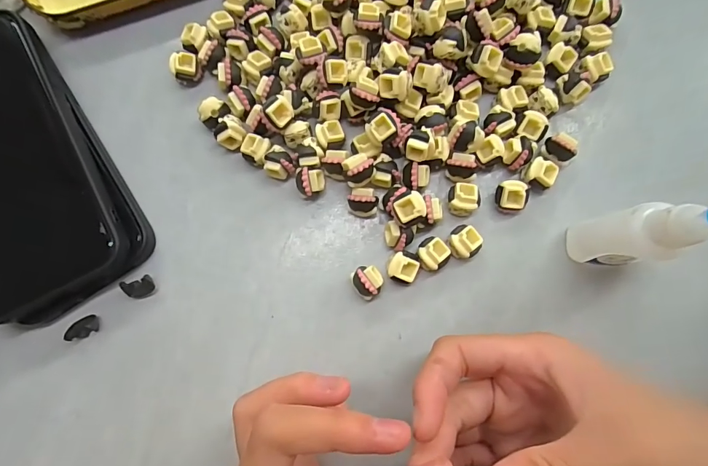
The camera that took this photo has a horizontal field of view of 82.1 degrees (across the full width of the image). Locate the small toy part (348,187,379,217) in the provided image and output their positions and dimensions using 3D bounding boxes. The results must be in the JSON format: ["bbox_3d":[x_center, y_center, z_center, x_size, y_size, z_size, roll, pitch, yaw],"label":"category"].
[{"bbox_3d":[0.005,-0.016,0.213,0.015,0.015,0.014,5,81,4],"label":"small toy part"}]

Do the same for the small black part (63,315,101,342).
[{"bbox_3d":[-0.141,0.049,0.211,0.015,0.008,0.010,-18,80,0],"label":"small black part"}]

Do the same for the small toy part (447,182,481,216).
[{"bbox_3d":[0.056,-0.018,0.212,0.015,0.014,0.016,3,81,4],"label":"small toy part"}]

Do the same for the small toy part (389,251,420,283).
[{"bbox_3d":[0.025,0.017,0.207,0.015,0.012,0.016,26,83,7],"label":"small toy part"}]

